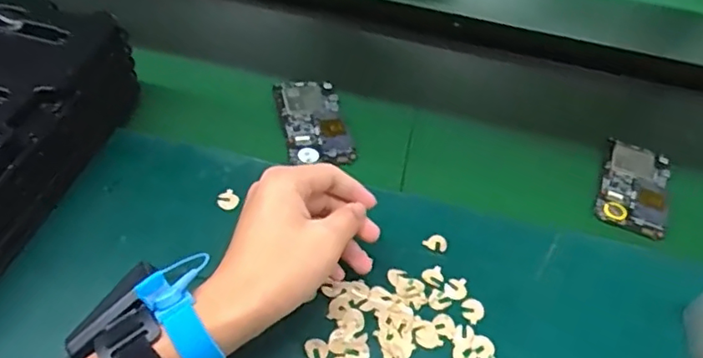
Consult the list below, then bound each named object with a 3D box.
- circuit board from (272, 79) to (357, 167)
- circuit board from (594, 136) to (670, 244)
[{"bbox_3d":[-0.040,-0.060,0.605,0.065,0.008,0.127,-4,50,-15],"label":"circuit board"},{"bbox_3d":[0.285,0.007,0.583,0.063,0.009,0.121,22,47,12],"label":"circuit board"}]

